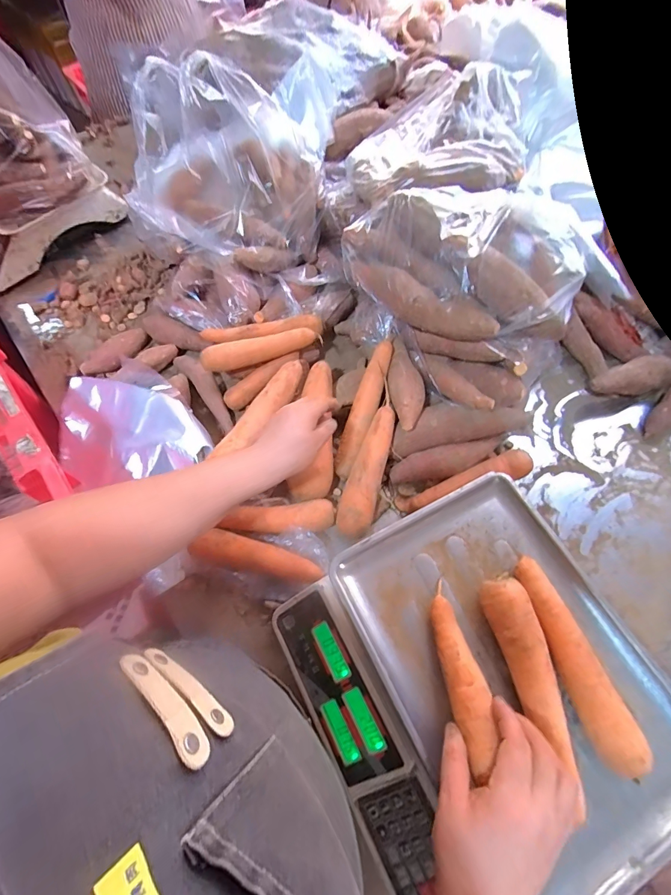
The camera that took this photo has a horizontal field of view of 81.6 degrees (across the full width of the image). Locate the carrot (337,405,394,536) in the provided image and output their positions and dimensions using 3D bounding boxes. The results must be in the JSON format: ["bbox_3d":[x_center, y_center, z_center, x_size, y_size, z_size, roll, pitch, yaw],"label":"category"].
[{"bbox_3d":[0.045,0.030,0.525,0.044,0.039,0.179,17,82,8],"label":"carrot"}]

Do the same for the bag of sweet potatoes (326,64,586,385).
[{"bbox_3d":[0.162,-0.339,0.582,0.303,0.141,0.455,-10,65,-4],"label":"bag of sweet potatoes"}]

